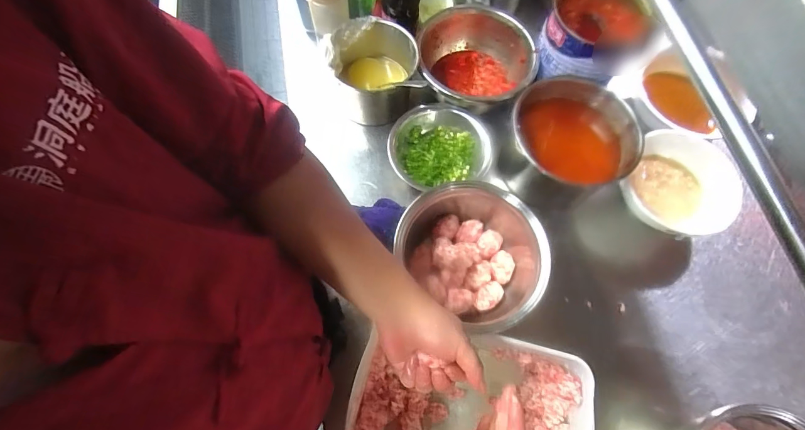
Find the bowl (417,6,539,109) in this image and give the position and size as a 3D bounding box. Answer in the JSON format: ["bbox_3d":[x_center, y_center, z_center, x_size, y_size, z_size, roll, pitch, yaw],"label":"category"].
[{"bbox_3d":[0.129,-0.262,0.706,0.196,0.108,0.187,1,70,-1],"label":"bowl"}]

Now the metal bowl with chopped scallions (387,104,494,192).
[{"bbox_3d":[0.063,-0.119,0.660,0.178,0.065,0.153,-17,71,-8],"label":"metal bowl with chopped scallions"}]

